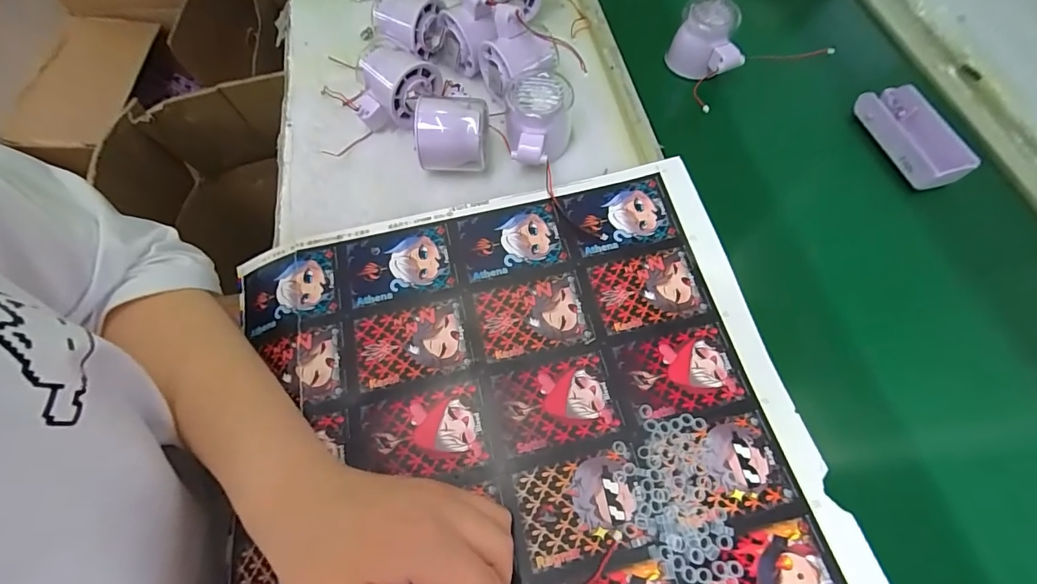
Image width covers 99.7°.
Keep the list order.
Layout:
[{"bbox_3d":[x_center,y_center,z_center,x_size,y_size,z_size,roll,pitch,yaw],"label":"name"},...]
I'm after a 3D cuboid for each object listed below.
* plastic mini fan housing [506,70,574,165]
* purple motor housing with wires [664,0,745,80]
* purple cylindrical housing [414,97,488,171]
[{"bbox_3d":[0.017,-0.142,0.372,0.056,0.053,0.072,3,64,1],"label":"plastic mini fan housing"},{"bbox_3d":[0.194,-0.258,0.447,0.068,0.052,0.059,17,66,8],"label":"purple motor housing with wires"},{"bbox_3d":[-0.055,-0.131,0.370,0.061,0.049,0.051,-7,65,-3],"label":"purple cylindrical housing"}]

